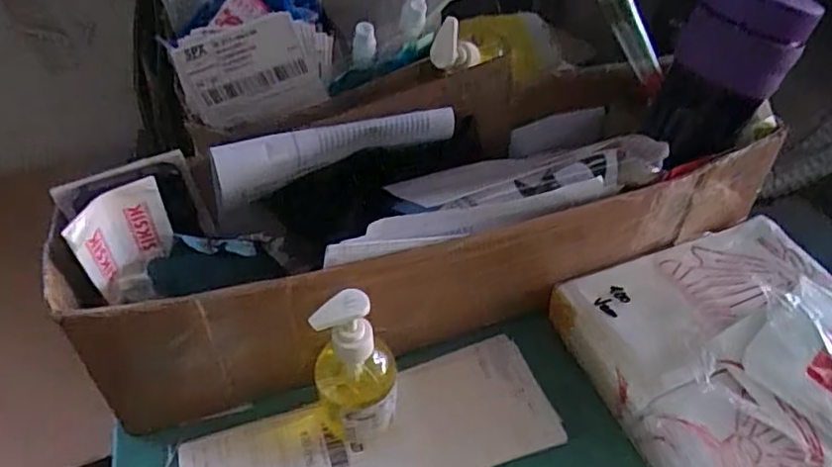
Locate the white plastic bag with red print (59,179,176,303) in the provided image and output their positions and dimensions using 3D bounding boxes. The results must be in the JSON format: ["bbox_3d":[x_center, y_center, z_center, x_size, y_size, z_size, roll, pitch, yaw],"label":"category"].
[{"bbox_3d":[-0.229,0.004,0.497,0.026,0.084,0.073,17,47,18],"label":"white plastic bag with red print"}]

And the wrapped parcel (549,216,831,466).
[{"bbox_3d":[0.276,0.113,0.515,0.237,0.095,0.261,-15,46,-14],"label":"wrapped parcel"}]

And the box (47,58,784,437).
[{"bbox_3d":[0.012,-0.011,0.580,0.578,0.188,0.180,-14,45,-12],"label":"box"}]

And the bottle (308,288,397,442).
[{"bbox_3d":[-0.047,0.106,0.488,0.060,0.149,0.053,-6,44,-5],"label":"bottle"}]

